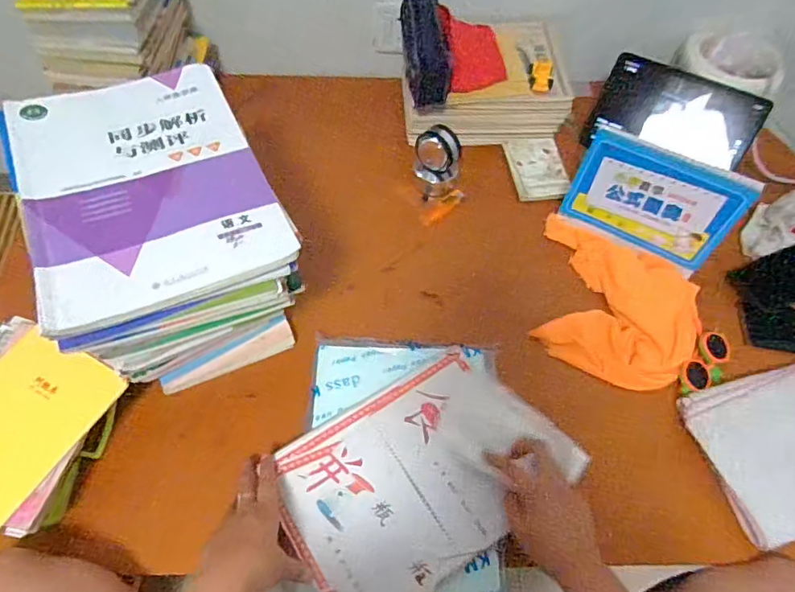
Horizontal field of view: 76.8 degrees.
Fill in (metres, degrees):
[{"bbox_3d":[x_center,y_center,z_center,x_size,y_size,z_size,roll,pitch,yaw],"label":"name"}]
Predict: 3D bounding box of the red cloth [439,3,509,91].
[{"bbox_3d":[0.115,-0.387,0.777,0.099,0.082,0.109,-11,60,-9],"label":"red cloth"}]

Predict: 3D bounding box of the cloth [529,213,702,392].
[{"bbox_3d":[0.297,0.010,0.709,0.237,0.048,0.198,29,62,14],"label":"cloth"}]

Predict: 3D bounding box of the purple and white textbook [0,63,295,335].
[{"bbox_3d":[-0.251,-0.119,0.498,0.208,0.027,0.299,-23,63,-15],"label":"purple and white textbook"}]

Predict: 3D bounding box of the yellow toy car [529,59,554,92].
[{"bbox_3d":[0.231,-0.352,0.799,0.038,0.024,0.062,8,59,2],"label":"yellow toy car"}]

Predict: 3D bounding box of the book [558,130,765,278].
[{"bbox_3d":[0.350,-0.131,0.695,0.209,0.149,0.014,29,50,15],"label":"book"}]

